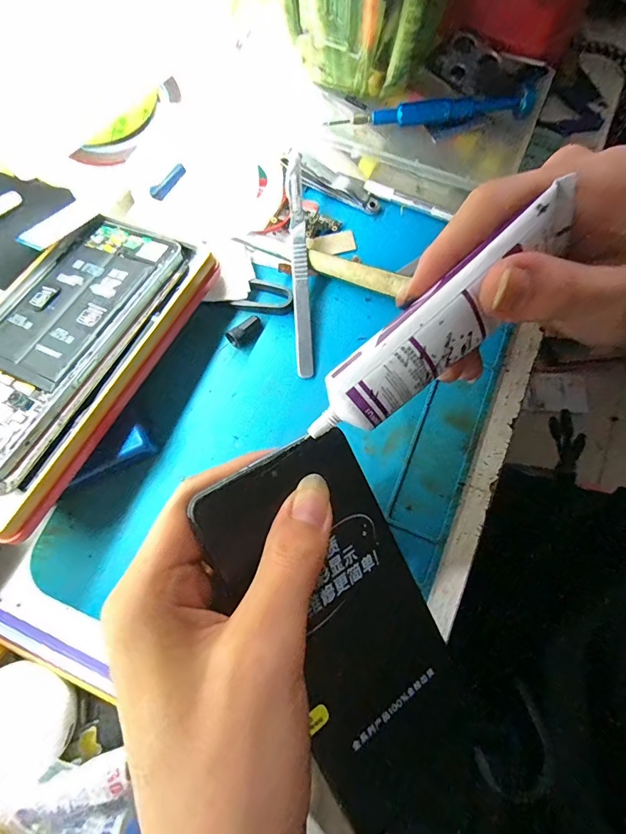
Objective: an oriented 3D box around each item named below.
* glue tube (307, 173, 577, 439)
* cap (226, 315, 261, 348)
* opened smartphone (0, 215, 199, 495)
[{"bbox_3d":[0.047,-0.035,0.156,0.121,0.022,0.028,-44,77,8],"label":"glue tube"},{"bbox_3d":[-0.040,-0.051,0.238,0.022,0.009,0.011,-39,77,-10],"label":"cap"},{"bbox_3d":[-0.136,-0.046,0.214,0.079,0.017,0.156,26,76,8],"label":"opened smartphone"}]

